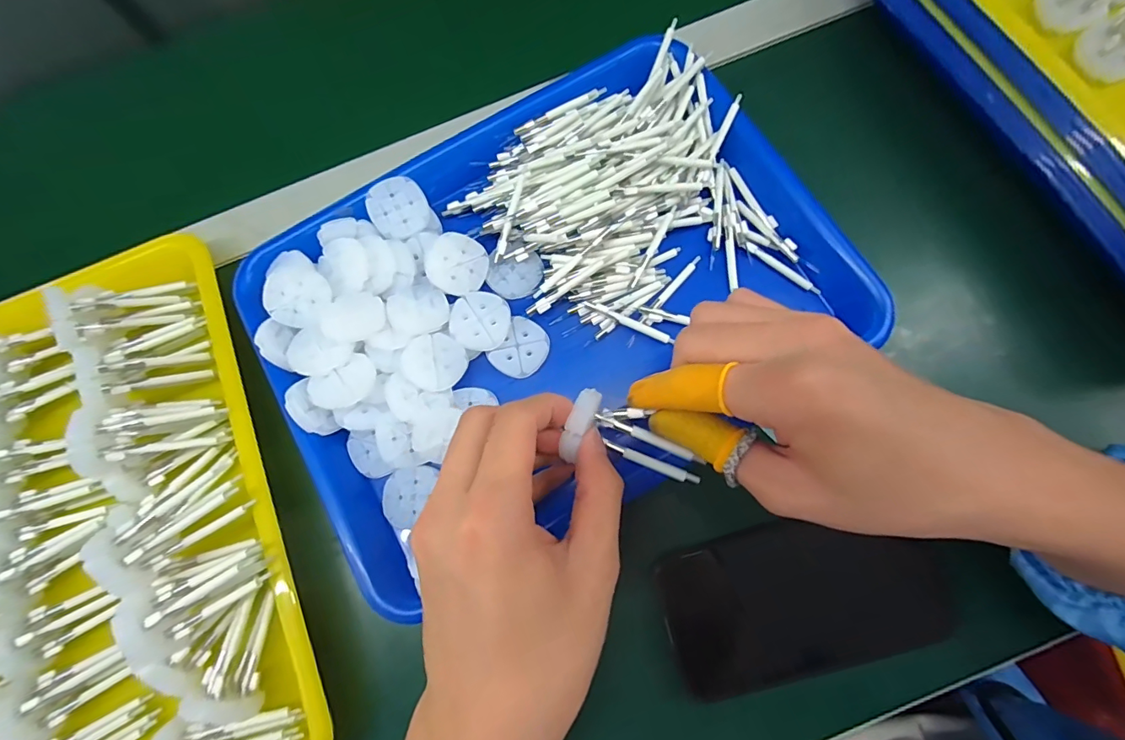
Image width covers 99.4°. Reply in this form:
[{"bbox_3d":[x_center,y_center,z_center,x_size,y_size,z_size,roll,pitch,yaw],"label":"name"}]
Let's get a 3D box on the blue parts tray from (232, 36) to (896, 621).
[{"bbox_3d":[-0.007,-0.043,0.285,0.327,0.043,0.247,-31,76,-4],"label":"blue parts tray"}]

